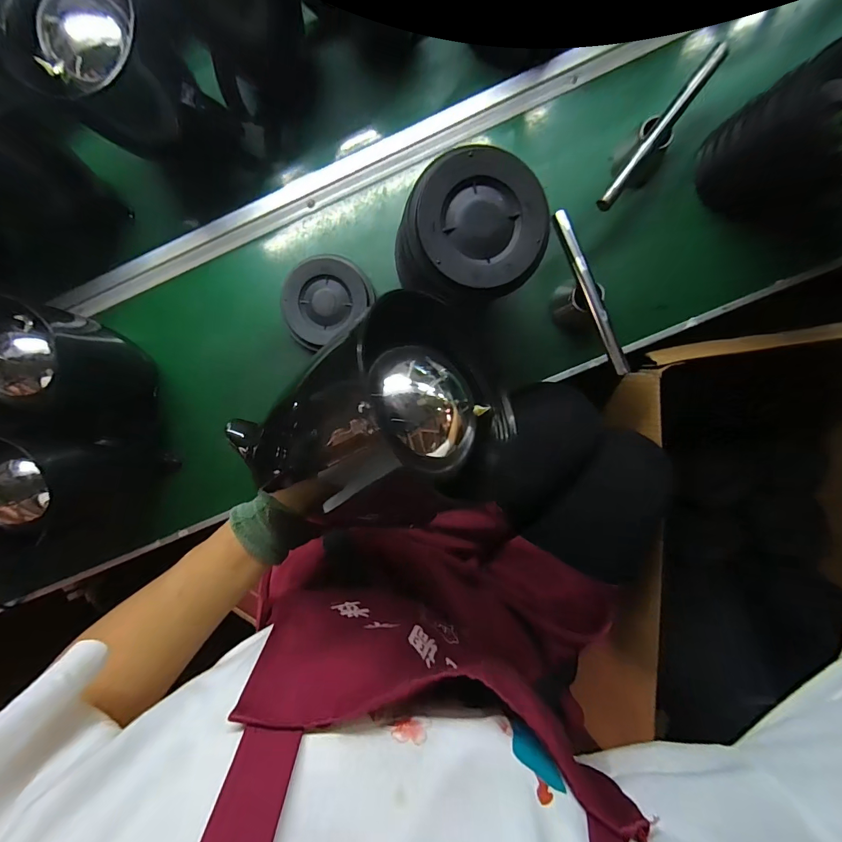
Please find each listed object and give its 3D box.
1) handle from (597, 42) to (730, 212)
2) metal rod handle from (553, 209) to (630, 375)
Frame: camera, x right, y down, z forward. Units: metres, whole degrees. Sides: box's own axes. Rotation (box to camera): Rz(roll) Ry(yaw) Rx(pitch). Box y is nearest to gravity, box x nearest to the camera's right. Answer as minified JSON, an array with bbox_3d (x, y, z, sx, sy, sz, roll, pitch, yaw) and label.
[{"bbox_3d":[0.266,-0.324,0.443,0.018,0.014,0.198,37,95,-2],"label":"handle"},{"bbox_3d":[0.199,-0.148,0.463,0.018,0.009,0.200,-23,94,4],"label":"metal rod handle"}]

